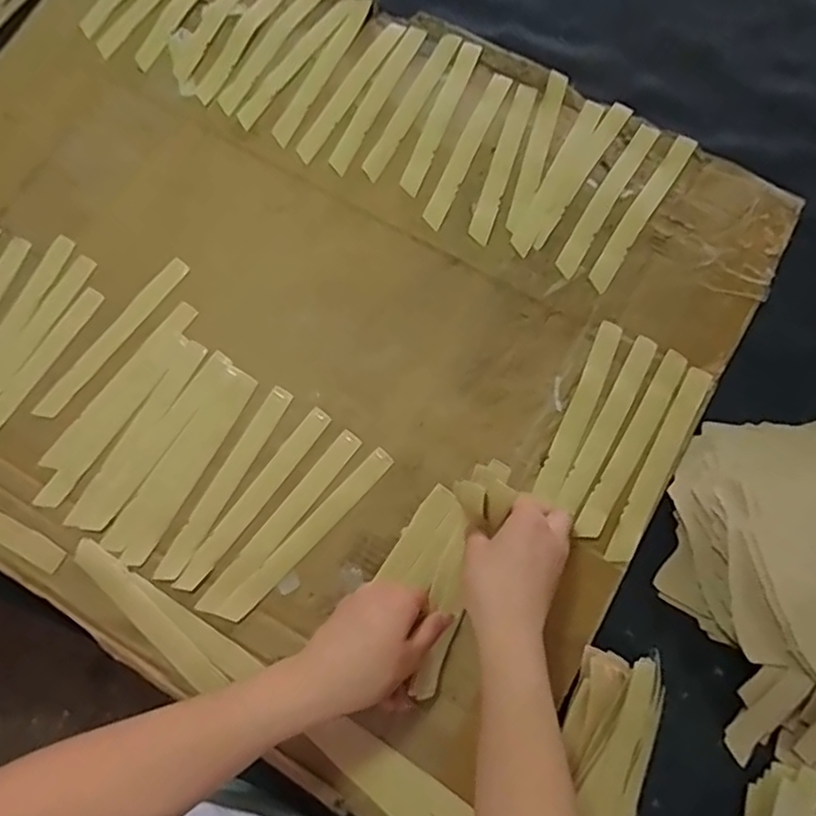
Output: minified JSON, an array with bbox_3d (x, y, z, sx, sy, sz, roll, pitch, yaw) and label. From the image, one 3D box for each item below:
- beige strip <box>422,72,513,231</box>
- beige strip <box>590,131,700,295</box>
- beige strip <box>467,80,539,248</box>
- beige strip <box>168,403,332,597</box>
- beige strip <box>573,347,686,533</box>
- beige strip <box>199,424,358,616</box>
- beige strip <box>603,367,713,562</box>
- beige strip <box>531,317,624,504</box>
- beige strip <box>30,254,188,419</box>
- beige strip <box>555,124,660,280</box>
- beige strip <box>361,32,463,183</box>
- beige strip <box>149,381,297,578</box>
[{"bbox_3d":[0.056,-0.245,0.596,0.020,0.004,0.176,23,76,8],"label":"beige strip"},{"bbox_3d":[0.213,-0.180,0.575,0.020,0.004,0.179,32,78,10],"label":"beige strip"},{"bbox_3d":[0.090,-0.231,0.592,0.021,0.004,0.173,18,76,6],"label":"beige strip"},{"bbox_3d":[-0.123,0.072,0.516,0.019,0.004,0.175,36,76,8],"label":"beige strip"},{"bbox_3d":[0.184,0.029,0.521,0.021,0.005,0.173,30,77,9],"label":"beige strip"},{"bbox_3d":[-0.100,0.090,0.511,0.020,0.004,0.175,38,76,10],"label":"beige strip"},{"bbox_3d":[0.206,0.045,0.519,0.022,0.004,0.176,28,77,9],"label":"beige strip"},{"bbox_3d":[0.145,0.001,0.533,0.021,0.005,0.159,24,76,8],"label":"beige strip"},{"bbox_3d":[-0.258,-0.063,0.557,0.021,0.004,0.176,36,78,11],"label":"beige strip"},{"bbox_3d":[0.183,-0.193,0.580,0.020,0.004,0.176,30,77,10],"label":"beige strip"},{"bbox_3d":[0.005,-0.292,0.610,0.020,0.005,0.179,27,77,10],"label":"beige strip"},{"bbox_3d":[-0.147,0.060,0.518,0.021,0.005,0.174,28,77,9],"label":"beige strip"}]

